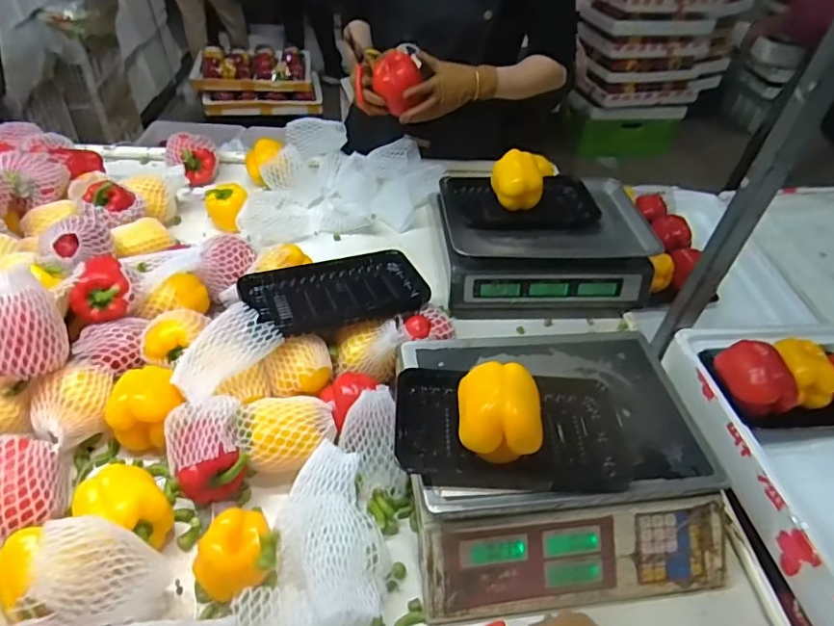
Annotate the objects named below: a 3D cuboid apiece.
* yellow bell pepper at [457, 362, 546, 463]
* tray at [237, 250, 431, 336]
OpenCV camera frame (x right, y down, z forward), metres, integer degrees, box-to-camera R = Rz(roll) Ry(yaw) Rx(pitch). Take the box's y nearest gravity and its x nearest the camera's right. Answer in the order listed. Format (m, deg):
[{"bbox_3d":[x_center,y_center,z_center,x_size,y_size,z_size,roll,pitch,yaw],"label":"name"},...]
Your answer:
[{"bbox_3d":[0.087,0.111,0.576,0.084,0.084,0.085,2,42,-4],"label":"yellow bell pepper"},{"bbox_3d":[-0.119,-0.038,0.783,0.243,0.020,0.139,-13,45,-20],"label":"tray"}]

